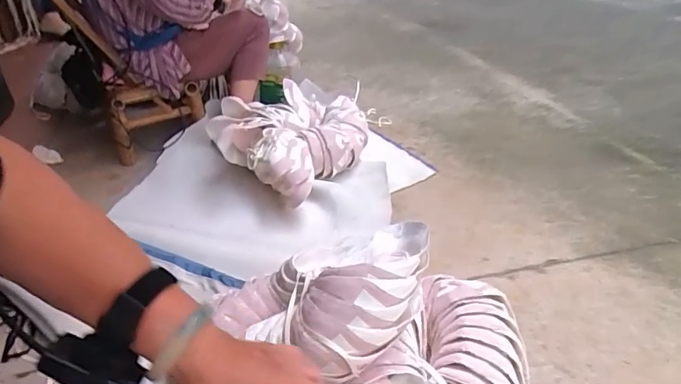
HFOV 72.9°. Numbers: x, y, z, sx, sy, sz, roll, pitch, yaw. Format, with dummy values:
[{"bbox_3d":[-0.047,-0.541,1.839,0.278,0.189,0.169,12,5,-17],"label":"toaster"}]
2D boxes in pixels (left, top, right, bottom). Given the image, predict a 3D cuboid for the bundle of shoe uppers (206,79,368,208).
[{"bbox_3d":[-0.148,-0.177,1.476,0.376,0.202,0.461,17,37,25],"label":"bundle of shoe uppers"}]

